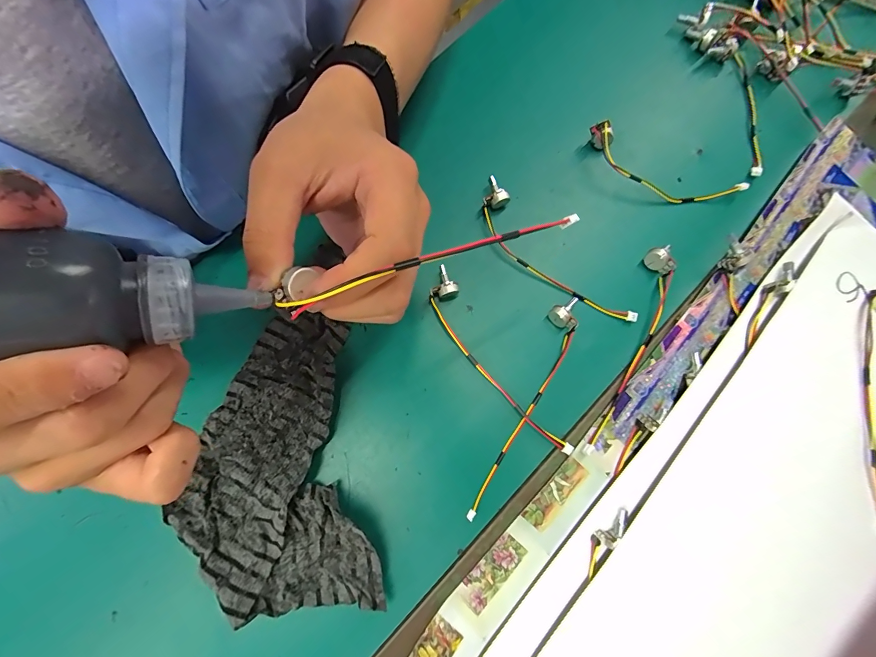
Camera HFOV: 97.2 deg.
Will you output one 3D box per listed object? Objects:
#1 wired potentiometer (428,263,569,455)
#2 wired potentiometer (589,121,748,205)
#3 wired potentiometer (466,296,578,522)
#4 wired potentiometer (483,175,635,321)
[{"bbox_3d":[0.040,0.027,0.288,0.025,0.016,0.163,-34,78,-6],"label":"wired potentiometer"},{"bbox_3d":[0.184,-0.128,0.319,0.132,0.020,0.038,25,79,8],"label":"wired potentiometer"},{"bbox_3d":[0.067,0.055,0.282,0.022,0.018,0.178,23,79,7],"label":"wired potentiometer"},{"bbox_3d":[0.086,-0.054,0.308,0.036,0.020,0.158,-42,79,-8],"label":"wired potentiometer"}]

